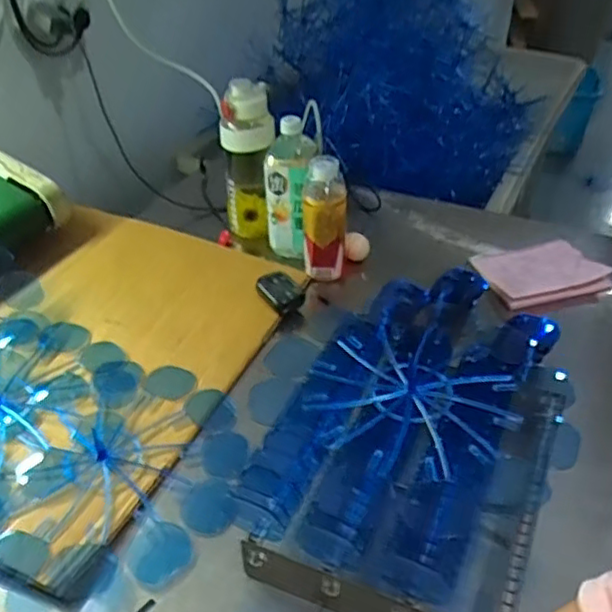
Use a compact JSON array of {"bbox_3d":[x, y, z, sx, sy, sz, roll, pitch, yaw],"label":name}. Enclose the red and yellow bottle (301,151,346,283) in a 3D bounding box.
[{"bbox_3d":[0.028,-0.120,0.993,0.066,0.199,0.053,1,37,1],"label":"red and yellow bottle"}]

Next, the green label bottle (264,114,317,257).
[{"bbox_3d":[-0.024,-0.183,1.029,0.080,0.215,0.087,1,37,1],"label":"green label bottle"}]

